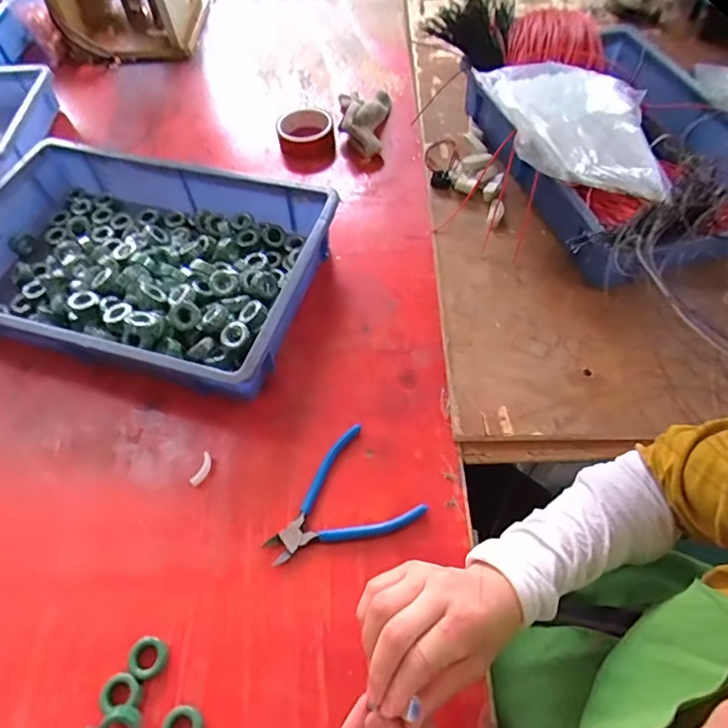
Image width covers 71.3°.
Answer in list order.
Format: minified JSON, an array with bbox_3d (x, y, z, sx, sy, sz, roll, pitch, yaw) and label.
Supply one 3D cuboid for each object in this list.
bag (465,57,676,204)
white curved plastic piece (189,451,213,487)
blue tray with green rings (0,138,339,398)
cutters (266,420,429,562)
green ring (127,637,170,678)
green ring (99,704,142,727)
[{"bbox_3d":[0.278,-0.312,0.660,0.233,0.069,0.213,-2,58,1],"label":"bag"},{"bbox_3d":[-0.165,0.107,0.520,0.014,0.011,0.037,16,60,11],"label":"white curved plastic piece"},{"bbox_3d":[-0.283,-0.126,0.629,0.443,0.081,0.285,13,60,10],"label":"blue tray with green rings"},{"bbox_3d":[-0.031,0.137,0.494,0.141,0.010,0.113,-30,62,-16],"label":"cutters"},{"bbox_3d":[-0.182,0.247,0.429,0.029,0.009,0.031,-1,58,1],"label":"green ring"},{"bbox_3d":[-0.191,0.285,0.397,0.029,0.009,0.031,17,75,-15],"label":"green ring"}]

